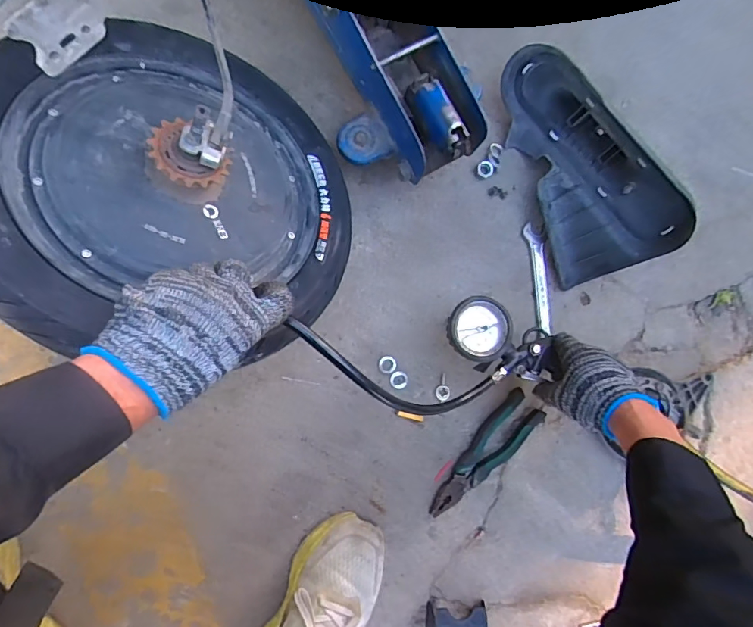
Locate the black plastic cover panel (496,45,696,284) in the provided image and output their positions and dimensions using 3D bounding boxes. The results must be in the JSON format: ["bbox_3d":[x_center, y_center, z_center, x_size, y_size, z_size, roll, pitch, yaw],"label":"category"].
[{"bbox_3d":[0.263,-0.194,0.562,0.162,0.055,0.296,-19,94,28],"label":"black plastic cover panel"}]

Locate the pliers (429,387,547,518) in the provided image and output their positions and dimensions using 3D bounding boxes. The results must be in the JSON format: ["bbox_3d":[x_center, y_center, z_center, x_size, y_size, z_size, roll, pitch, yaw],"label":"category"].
[{"bbox_3d":[0.147,0.194,0.600,0.061,0.026,0.195,42,84,-6],"label":"pliers"}]

